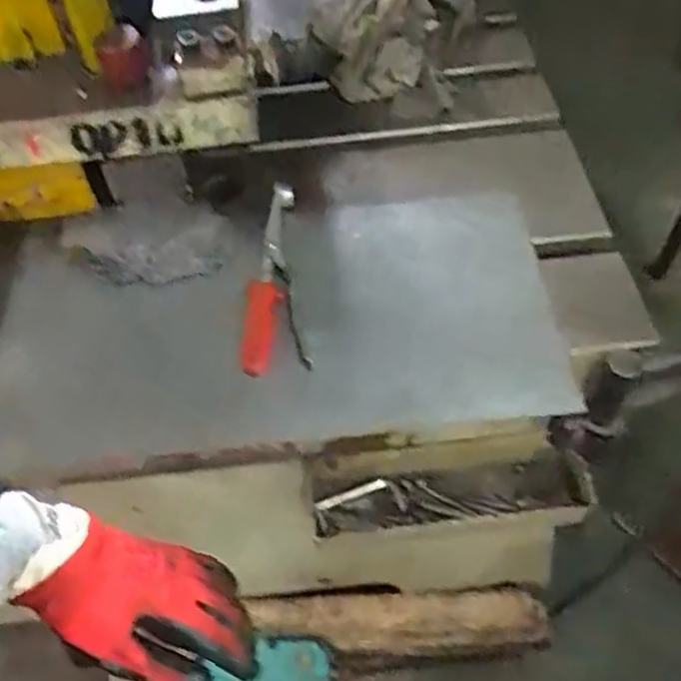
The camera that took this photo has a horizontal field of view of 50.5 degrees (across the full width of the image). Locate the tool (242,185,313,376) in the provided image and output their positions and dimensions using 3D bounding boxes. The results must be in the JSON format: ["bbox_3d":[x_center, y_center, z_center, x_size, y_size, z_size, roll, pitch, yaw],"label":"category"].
[{"bbox_3d":[-0.065,-0.058,0.664,0.057,0.040,0.194,-7,53,-1],"label":"tool"}]

